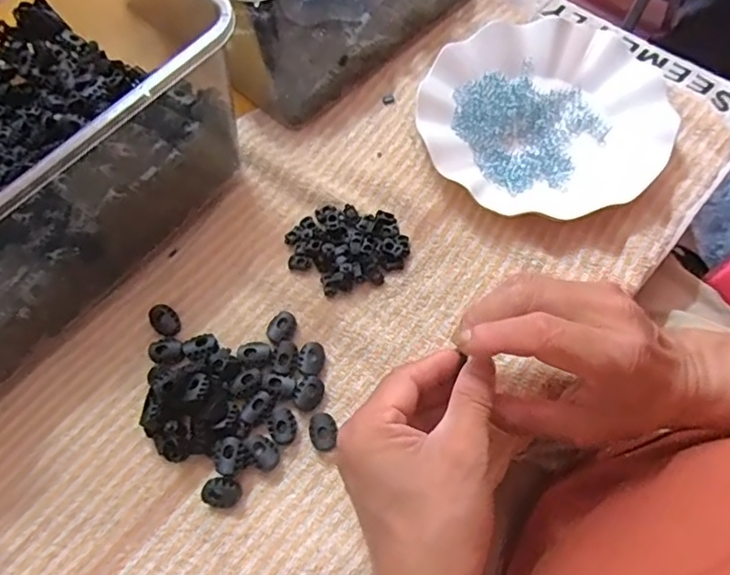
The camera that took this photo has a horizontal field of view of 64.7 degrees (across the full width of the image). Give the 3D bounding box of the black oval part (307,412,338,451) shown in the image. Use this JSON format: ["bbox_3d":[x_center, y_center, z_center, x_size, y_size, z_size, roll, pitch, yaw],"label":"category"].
[{"bbox_3d":[-0.026,0.088,0.352,0.018,0.010,0.022,-19,65,-6],"label":"black oval part"}]

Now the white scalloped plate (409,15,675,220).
[{"bbox_3d":[0.136,-0.130,0.440,0.182,0.023,0.176,-1,64,3],"label":"white scalloped plate"}]

